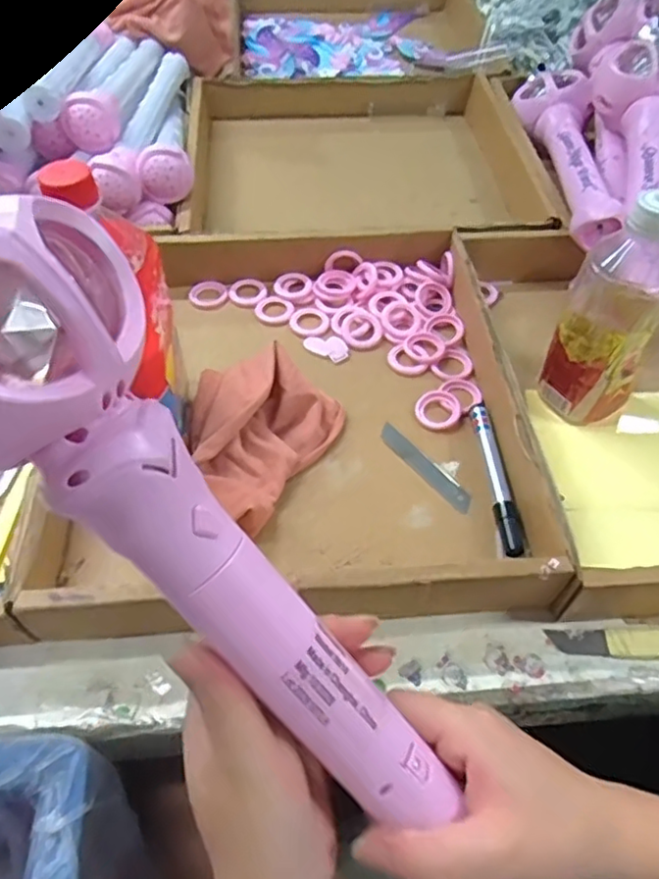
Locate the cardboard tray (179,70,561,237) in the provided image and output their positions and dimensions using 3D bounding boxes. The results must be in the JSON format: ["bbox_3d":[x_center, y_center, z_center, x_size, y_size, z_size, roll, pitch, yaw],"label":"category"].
[{"bbox_3d":[0.031,-0.331,0.745,0.373,0.048,0.366,-4,53,-4],"label":"cardboard tray"}]

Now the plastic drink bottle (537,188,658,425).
[{"bbox_3d":[0.212,-0.091,0.478,0.068,0.180,0.053,25,56,17],"label":"plastic drink bottle"}]

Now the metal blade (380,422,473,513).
[{"bbox_3d":[0.076,0.021,0.509,0.021,0.006,0.098,-32,60,-23],"label":"metal blade"}]

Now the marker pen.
[{"bbox_3d":[0.127,0.027,0.491,0.016,0.016,0.135,-3,53,-3],"label":"marker pen"}]

